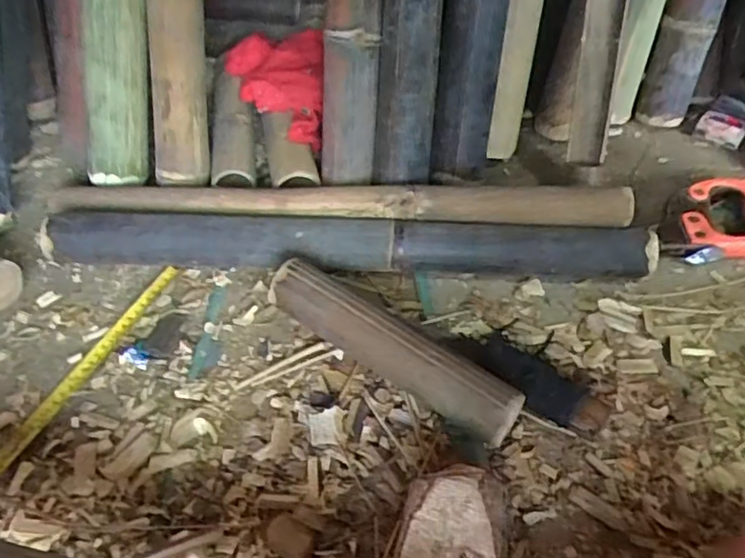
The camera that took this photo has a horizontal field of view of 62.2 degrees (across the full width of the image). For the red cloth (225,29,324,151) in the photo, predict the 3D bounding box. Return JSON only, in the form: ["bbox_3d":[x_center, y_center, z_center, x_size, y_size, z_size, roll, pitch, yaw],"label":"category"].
[{"bbox_3d":[-0.127,-0.252,0.805,0.119,0.062,0.200,-7,48,-6],"label":"red cloth"}]

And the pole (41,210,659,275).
[{"bbox_3d":[-0.027,-0.032,0.680,0.653,0.063,0.067,3,48,4],"label":"pole"}]

